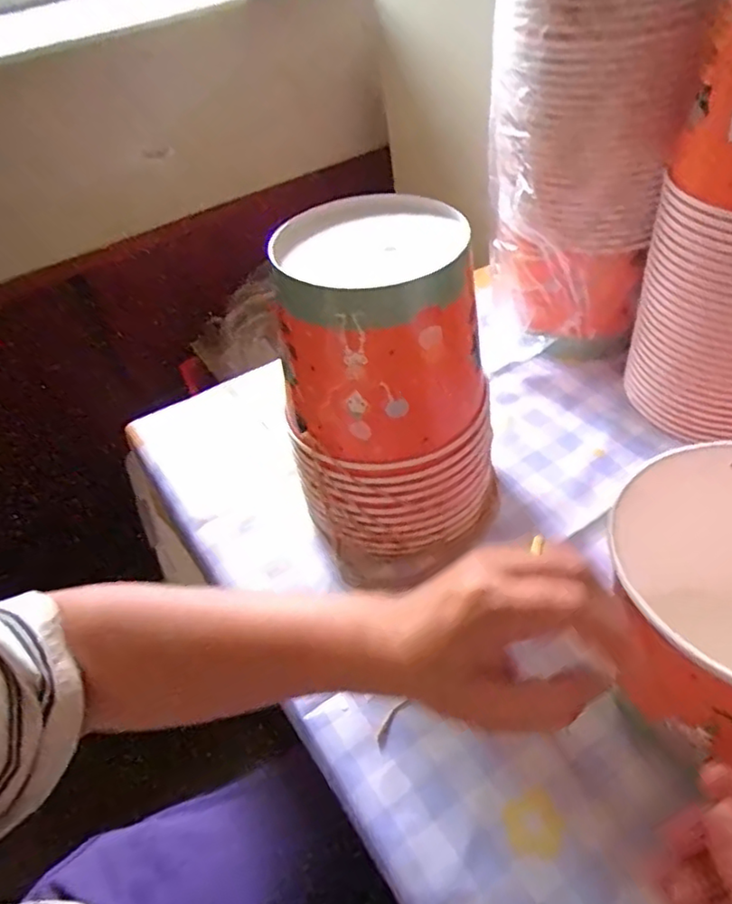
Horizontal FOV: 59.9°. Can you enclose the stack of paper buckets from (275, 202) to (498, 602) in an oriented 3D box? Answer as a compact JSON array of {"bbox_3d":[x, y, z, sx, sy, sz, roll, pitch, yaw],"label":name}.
[{"bbox_3d":[0.017,-0.043,0.477,0.143,0.229,0.149,-4,42,4],"label":"stack of paper buckets"}]

